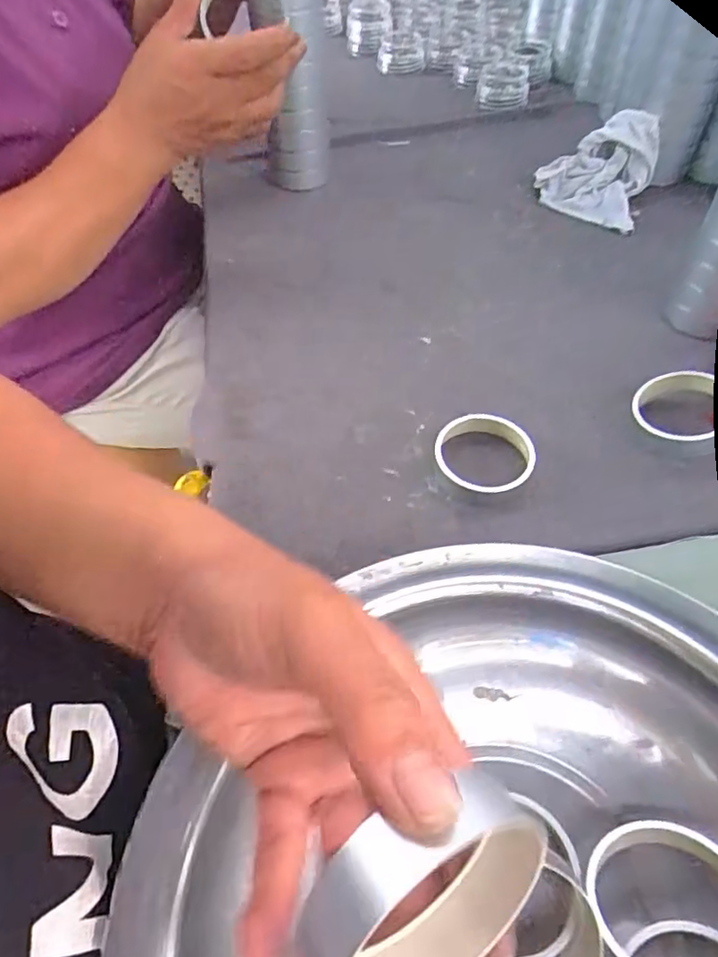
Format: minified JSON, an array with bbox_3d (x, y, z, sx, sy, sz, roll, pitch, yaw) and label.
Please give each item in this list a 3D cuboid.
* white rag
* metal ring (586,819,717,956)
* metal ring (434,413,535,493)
[{"bbox_3d":[0.226,-0.297,0.570,0.099,0.065,0.105,20,59,19],"label":"white rag"},{"bbox_3d":[0.128,0.176,0.245,0.064,0.018,0.064,-3,33,26],"label":"metal ring"},{"bbox_3d":[0.085,-0.015,0.403,0.064,0.019,0.057,28,62,23],"label":"metal ring"}]

